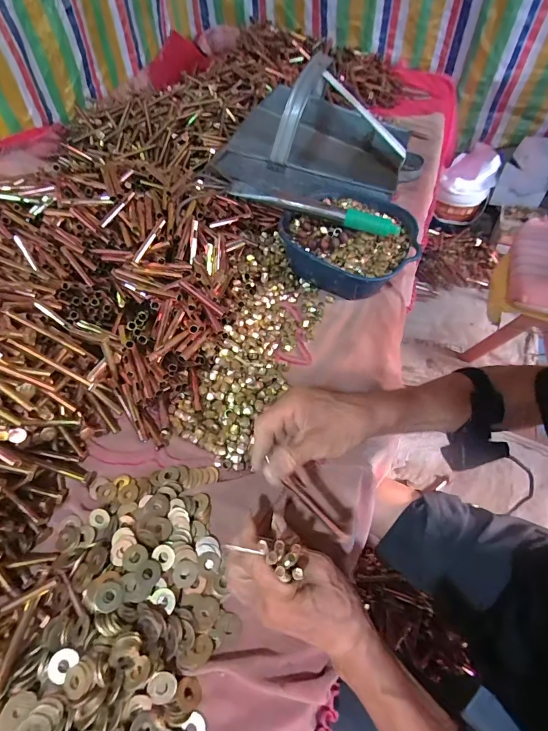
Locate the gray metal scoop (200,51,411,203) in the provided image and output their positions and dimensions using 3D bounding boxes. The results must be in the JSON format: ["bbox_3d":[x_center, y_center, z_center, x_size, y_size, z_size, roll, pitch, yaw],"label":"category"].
[{"bbox_3d":[0.093,-0.497,0.801,0.370,0.221,0.352,19,55,8],"label":"gray metal scoop"}]

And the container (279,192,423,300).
[{"bbox_3d":[0.135,-0.215,0.660,0.211,0.103,0.220,2,54,-3],"label":"container"}]

